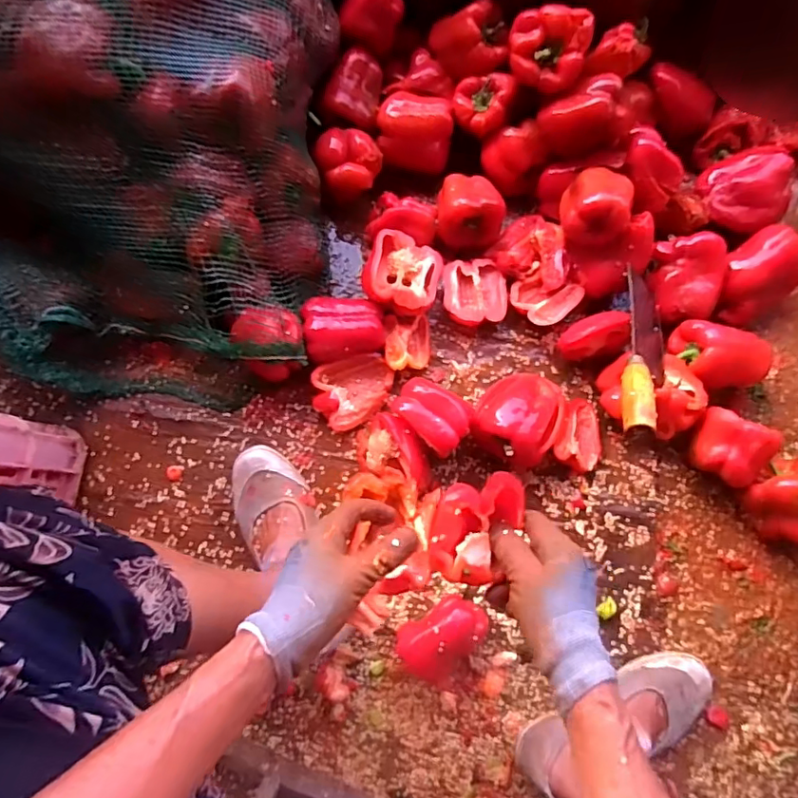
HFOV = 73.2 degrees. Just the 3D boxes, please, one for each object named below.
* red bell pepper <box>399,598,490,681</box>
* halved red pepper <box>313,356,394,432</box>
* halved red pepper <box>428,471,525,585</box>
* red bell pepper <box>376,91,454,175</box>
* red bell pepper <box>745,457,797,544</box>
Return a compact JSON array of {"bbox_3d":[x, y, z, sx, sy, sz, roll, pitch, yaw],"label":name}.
[{"bbox_3d":[0.050,0.268,0.611,0.101,0.066,0.073,-41,81,-10],"label":"red bell pepper"},{"bbox_3d":[-0.055,-0.009,0.678,0.101,0.035,0.081,-19,78,-6],"label":"halved red pepper"},{"bbox_3d":[0.062,0.102,0.429,0.069,0.039,0.086,10,77,1],"label":"halved red pepper"},{"bbox_3d":[0.022,-0.361,0.728,0.097,0.065,0.066,9,77,1],"label":"red bell pepper"},{"bbox_3d":[0.467,0.126,0.657,0.079,0.087,0.103,-4,77,-2],"label":"red bell pepper"}]

